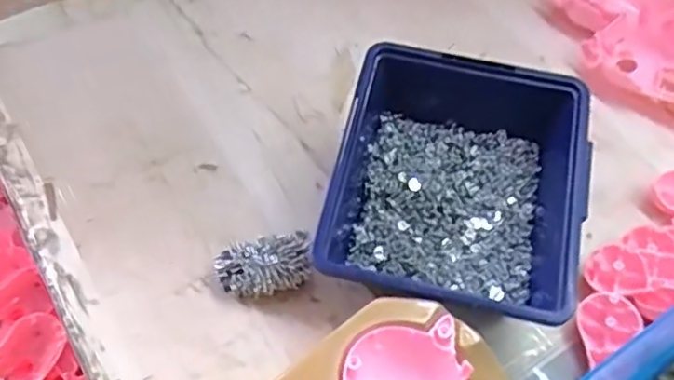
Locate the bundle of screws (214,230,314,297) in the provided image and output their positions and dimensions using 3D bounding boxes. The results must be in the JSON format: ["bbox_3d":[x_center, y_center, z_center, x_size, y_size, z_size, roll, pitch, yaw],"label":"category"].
[{"bbox_3d":[-0.044,0.048,0.381,0.058,0.025,0.033,-6,54,-6],"label":"bundle of screws"}]

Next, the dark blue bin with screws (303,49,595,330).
[{"bbox_3d":[0.072,-0.002,0.378,0.144,0.068,0.161,14,55,8],"label":"dark blue bin with screws"}]

